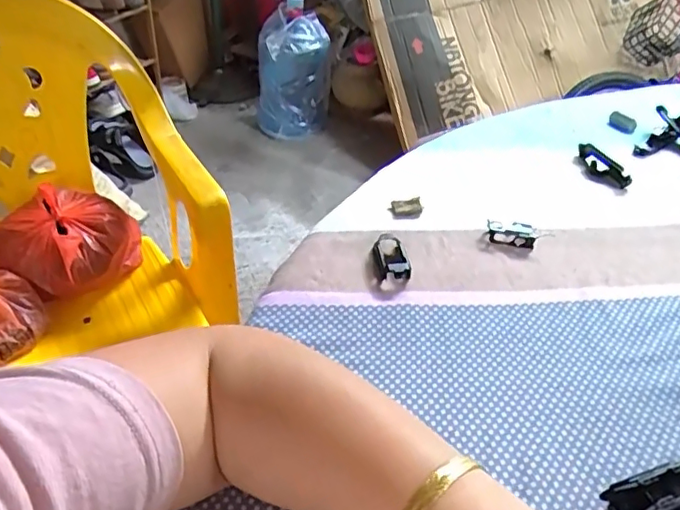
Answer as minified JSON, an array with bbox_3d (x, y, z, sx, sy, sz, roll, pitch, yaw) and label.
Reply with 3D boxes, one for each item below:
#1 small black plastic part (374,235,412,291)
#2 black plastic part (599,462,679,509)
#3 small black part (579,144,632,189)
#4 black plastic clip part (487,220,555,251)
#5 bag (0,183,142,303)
[{"bbox_3d":[0.040,0.001,0.440,0.023,0.014,0.055,-1,40,-4],"label":"small black plastic part"},{"bbox_3d":[0.172,0.127,0.305,0.064,0.015,0.020,-10,42,-15],"label":"black plastic part"},{"bbox_3d":[0.255,-0.091,0.561,0.019,0.022,0.072,-13,42,-17],"label":"small black part"},{"bbox_3d":[0.148,-0.017,0.468,0.054,0.011,0.025,7,40,6],"label":"black plastic clip part"},{"bbox_3d":[-0.461,-0.018,0.979,0.220,0.135,0.158,-8,40,-12],"label":"bag"}]

